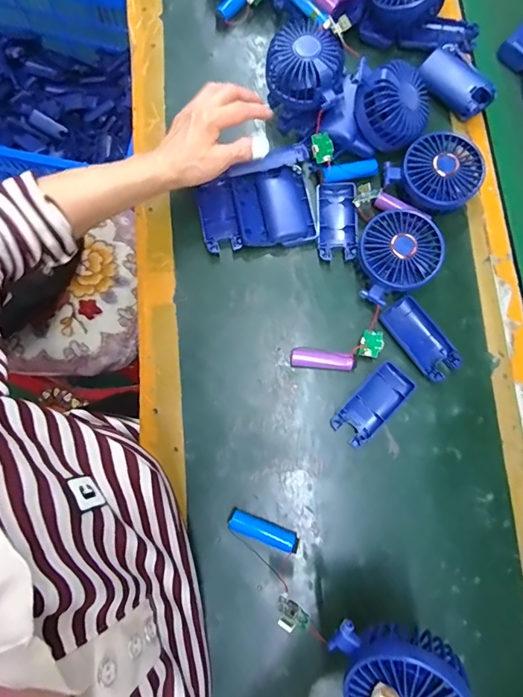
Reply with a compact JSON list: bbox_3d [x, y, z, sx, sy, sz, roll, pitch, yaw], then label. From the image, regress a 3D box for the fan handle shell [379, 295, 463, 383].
[{"bbox_3d":[0.173,-0.010,0.452,0.049,0.019,0.092,-33,81,-6],"label":"fan handle shell"}]

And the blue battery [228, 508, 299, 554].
[{"bbox_3d":[0.002,0.181,0.414,0.071,0.018,0.018,23,80,4],"label":"blue battery"}]

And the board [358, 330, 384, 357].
[{"bbox_3d":[0.117,-0.005,0.439,0.023,0.005,0.034,15,60,15],"label":"board"}]

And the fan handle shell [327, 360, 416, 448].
[{"bbox_3d":[0.118,0.059,0.439,0.042,0.016,0.093,43,82,7],"label":"fan handle shell"}]

